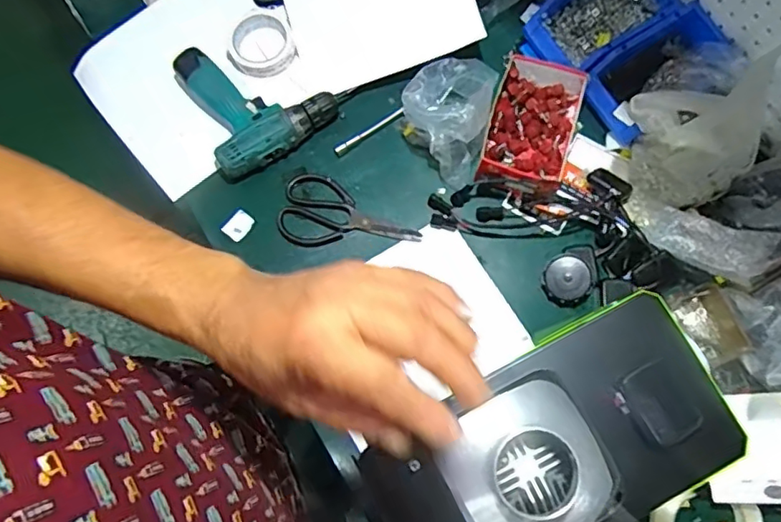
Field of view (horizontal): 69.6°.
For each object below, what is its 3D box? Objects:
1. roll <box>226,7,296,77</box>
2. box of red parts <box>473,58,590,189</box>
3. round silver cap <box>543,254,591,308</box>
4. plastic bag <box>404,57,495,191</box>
[{"bbox_3d":[-0.191,-0.323,0.826,0.097,0.031,0.111,-15,78,-3],"label":"roll"},{"bbox_3d":[0.194,-0.185,0.776,0.117,0.049,0.186,16,78,4],"label":"box of red parts"},{"bbox_3d":[0.236,0.027,0.752,0.059,0.031,0.071,32,80,7],"label":"round silver cap"},{"bbox_3d":[0.075,-0.200,0.757,0.113,0.092,0.166,11,78,3],"label":"plastic bag"}]

